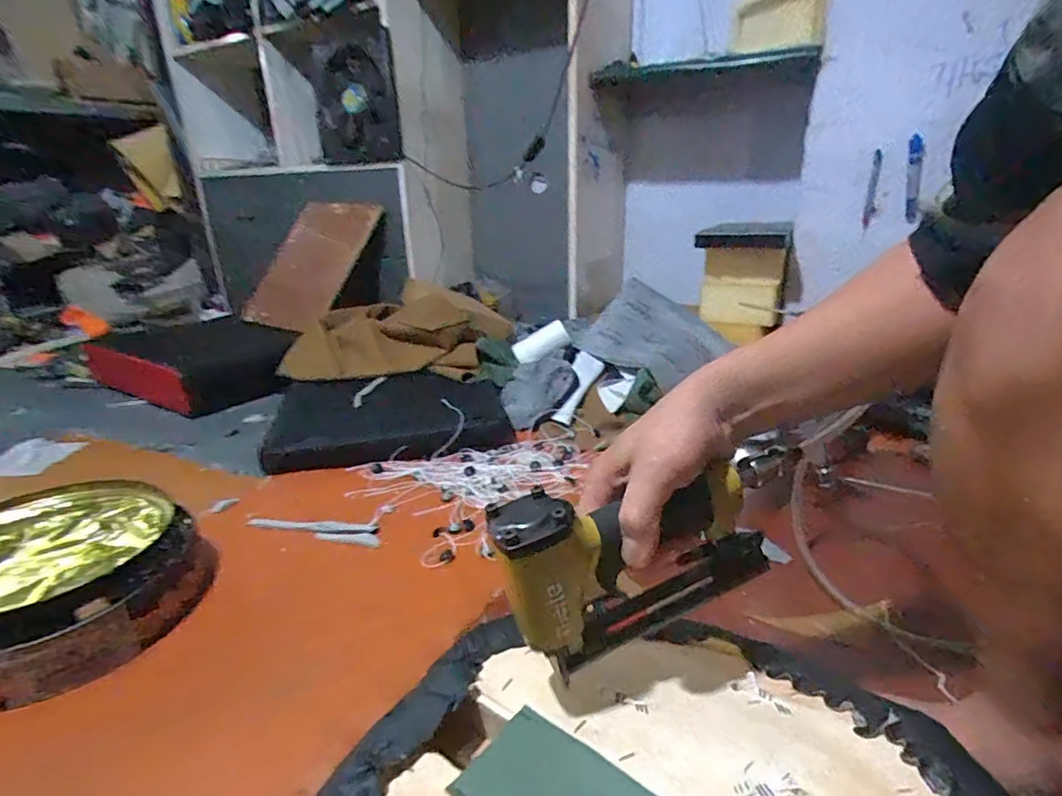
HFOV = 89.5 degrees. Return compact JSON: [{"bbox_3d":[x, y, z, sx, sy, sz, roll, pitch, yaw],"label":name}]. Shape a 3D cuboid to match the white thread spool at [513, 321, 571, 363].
[{"bbox_3d":[0.025,-0.127,1.236,0.135,0.045,0.064,-31,28,-10],"label":"white thread spool"}]

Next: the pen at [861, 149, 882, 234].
[{"bbox_3d":[0.632,-0.382,0.991,0.017,0.137,0.013,6,21,15],"label":"pen"}]

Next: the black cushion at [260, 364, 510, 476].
[{"bbox_3d":[-0.270,0.032,1.057,0.439,0.084,0.268,-4,21,-12],"label":"black cushion"}]

